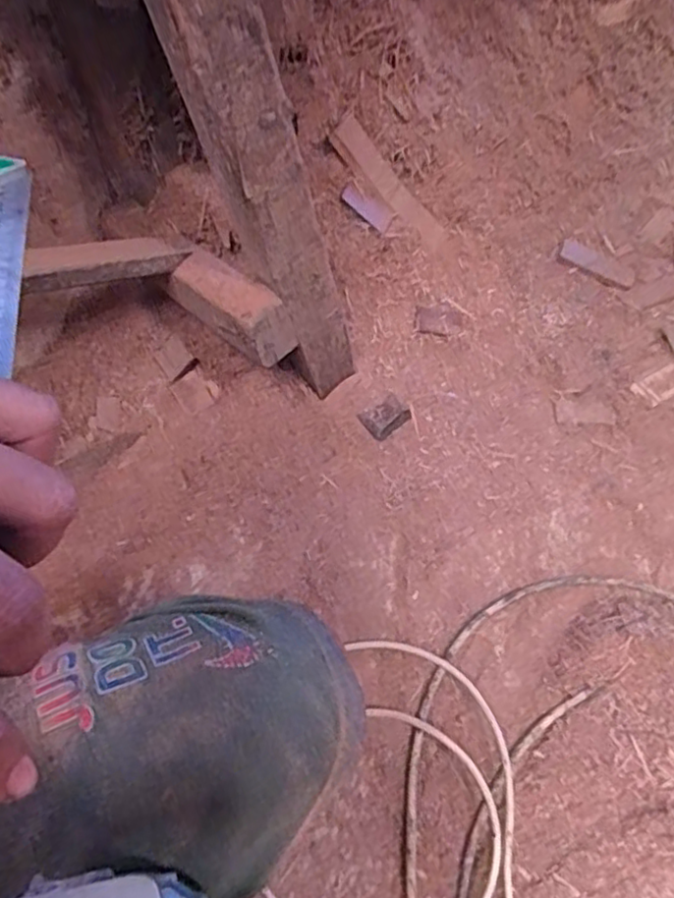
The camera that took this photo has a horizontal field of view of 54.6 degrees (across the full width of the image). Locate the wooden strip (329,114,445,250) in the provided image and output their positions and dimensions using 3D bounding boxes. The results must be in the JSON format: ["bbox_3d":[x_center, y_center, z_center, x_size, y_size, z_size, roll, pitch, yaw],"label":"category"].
[{"bbox_3d":[0.067,-0.333,0.829,0.194,0.013,0.044,40,72,-25],"label":"wooden strip"}]

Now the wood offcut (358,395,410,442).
[{"bbox_3d":[0.057,-0.038,0.783,0.053,0.028,0.037,-38,64,-20],"label":"wood offcut"}]

